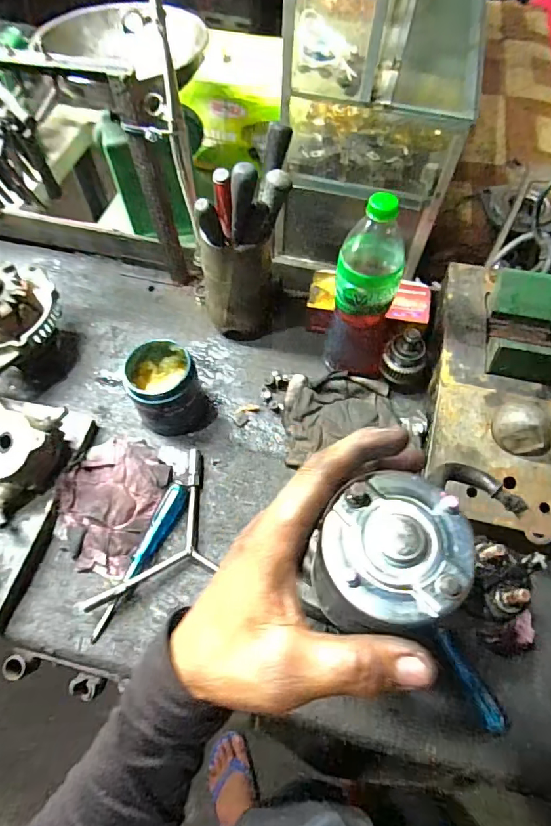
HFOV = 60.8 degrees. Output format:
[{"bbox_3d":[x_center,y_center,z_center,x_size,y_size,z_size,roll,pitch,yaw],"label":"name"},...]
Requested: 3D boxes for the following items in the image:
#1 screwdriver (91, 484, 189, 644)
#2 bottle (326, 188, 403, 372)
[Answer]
[{"bbox_3d":[-0.156,0.173,0.556,0.028,0.025,0.190,20,63,11],"label":"screwdriver"},{"bbox_3d":[0.110,-0.138,0.585,0.082,0.266,0.070,14,62,8],"label":"bottle"}]

